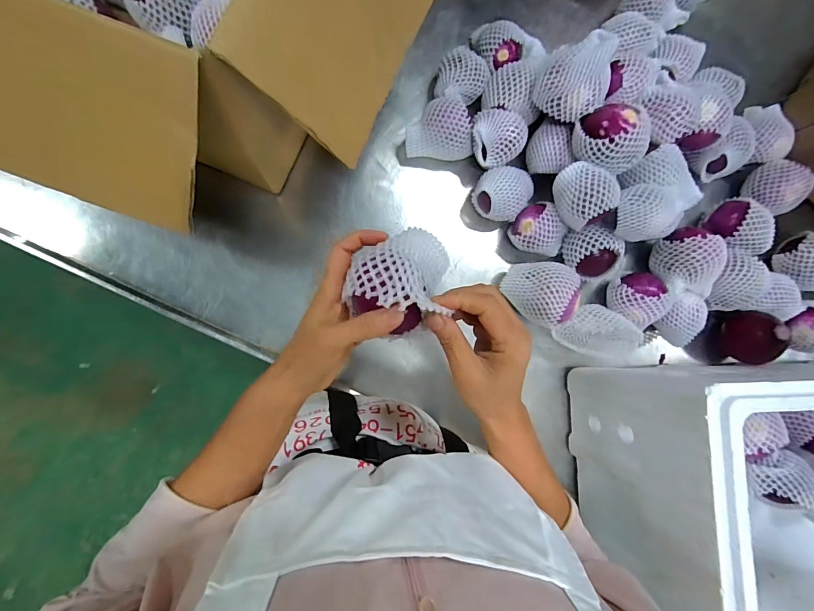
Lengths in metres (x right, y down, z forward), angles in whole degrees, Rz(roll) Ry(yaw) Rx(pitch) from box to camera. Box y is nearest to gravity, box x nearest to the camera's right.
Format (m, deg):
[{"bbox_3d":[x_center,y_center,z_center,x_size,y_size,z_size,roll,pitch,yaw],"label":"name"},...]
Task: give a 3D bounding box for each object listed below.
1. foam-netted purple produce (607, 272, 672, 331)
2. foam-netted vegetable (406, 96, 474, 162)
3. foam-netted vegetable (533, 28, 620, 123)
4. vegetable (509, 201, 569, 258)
[{"bbox_3d":[0.342,-0.012,0.567,0.074,0.076,0.079,-44,93,-8],"label":"foam-netted purple produce"},{"bbox_3d":[0.046,-0.253,0.545,0.098,0.062,0.070,-1,87,-8],"label":"foam-netted vegetable"},{"bbox_3d":[0.223,-0.297,0.501,0.085,0.096,0.078,1,87,-8],"label":"foam-netted vegetable"},{"bbox_3d":[0.193,-0.105,0.550,0.067,0.064,0.081,-39,93,-9],"label":"vegetable"}]

